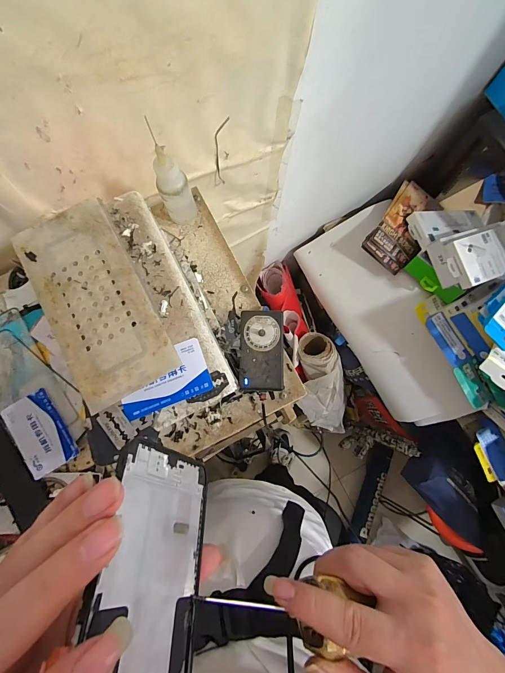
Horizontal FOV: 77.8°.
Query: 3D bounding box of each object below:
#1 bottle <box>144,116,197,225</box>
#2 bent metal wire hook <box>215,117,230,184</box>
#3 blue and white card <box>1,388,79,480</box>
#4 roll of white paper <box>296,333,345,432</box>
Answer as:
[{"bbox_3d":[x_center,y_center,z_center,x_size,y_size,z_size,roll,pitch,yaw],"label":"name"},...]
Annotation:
[{"bbox_3d":[-0.086,-0.164,0.344,0.033,0.126,0.026,-17,79,-4],"label":"bottle"},{"bbox_3d":[-0.044,-0.271,0.466,0.007,0.109,0.028,42,81,7],"label":"bent metal wire hook"},{"bbox_3d":[-0.234,0.107,0.343,0.052,0.005,0.083,-31,88,-5],"label":"blue and white card"},{"bbox_3d":[0.220,0.193,0.992,0.146,0.101,0.421,-19,122,-5],"label":"roll of white paper"}]

